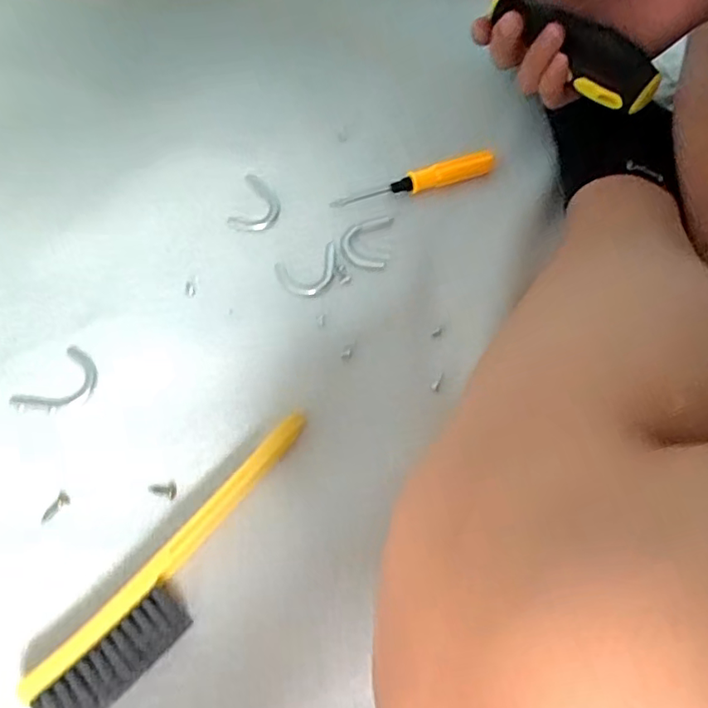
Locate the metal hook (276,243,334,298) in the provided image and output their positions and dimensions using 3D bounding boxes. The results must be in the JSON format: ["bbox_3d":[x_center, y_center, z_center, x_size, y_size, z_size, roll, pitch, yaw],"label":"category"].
[{"bbox_3d":[-0.028,-0.054,0.369,0.043,0.005,0.034,-20,59,-12],"label":"metal hook"}]

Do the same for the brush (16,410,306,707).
[{"bbox_3d":[-0.073,0.099,0.265,0.033,0.020,0.164,36,65,21],"label":"brush"}]

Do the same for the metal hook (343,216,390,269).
[{"bbox_3d":[0.008,-0.078,0.380,0.028,0.004,0.044,5,58,4],"label":"metal hook"}]

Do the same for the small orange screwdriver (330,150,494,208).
[{"bbox_3d":[0.045,-0.127,0.406,0.127,0.016,0.011,-18,59,-10],"label":"small orange screwdriver"}]

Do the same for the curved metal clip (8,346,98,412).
[{"bbox_3d":[-0.169,0.019,0.323,0.034,0.004,0.046,31,63,19],"label":"curved metal clip"}]

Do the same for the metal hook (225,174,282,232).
[{"bbox_3d":[-0.068,-0.107,0.399,0.034,0.007,0.049,12,58,9],"label":"metal hook"}]

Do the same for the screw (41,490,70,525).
[{"bbox_3d":[-0.154,0.079,0.288,0.008,0.004,0.018,19,60,13],"label":"screw"}]

